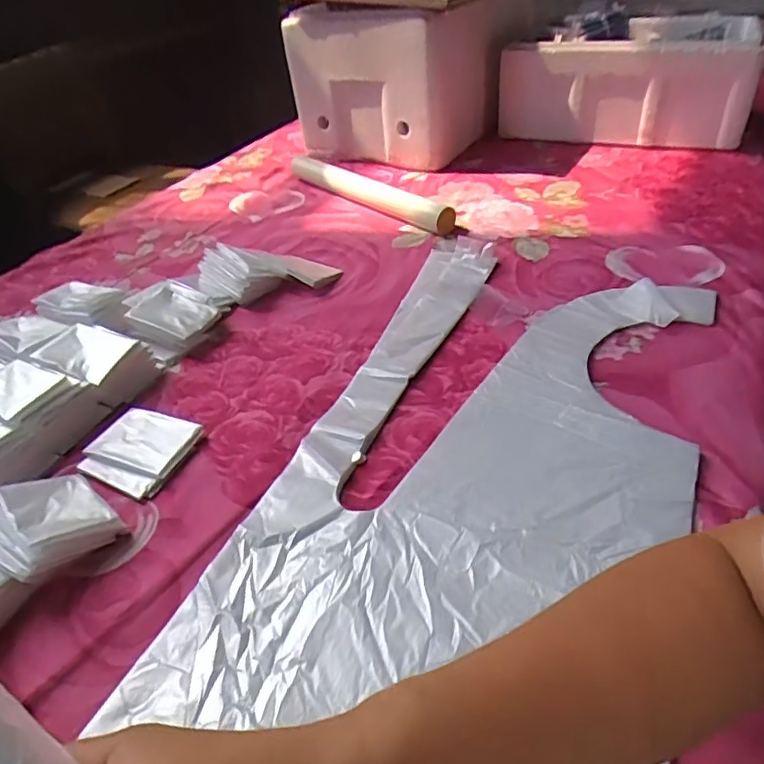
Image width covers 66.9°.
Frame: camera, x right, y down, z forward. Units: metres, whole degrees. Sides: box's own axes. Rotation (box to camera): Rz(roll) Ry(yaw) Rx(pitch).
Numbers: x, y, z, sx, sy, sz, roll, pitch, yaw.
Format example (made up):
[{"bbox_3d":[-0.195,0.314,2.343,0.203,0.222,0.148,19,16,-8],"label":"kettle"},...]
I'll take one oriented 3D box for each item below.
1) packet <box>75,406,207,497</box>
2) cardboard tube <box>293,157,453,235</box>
[{"bbox_3d":[-0.216,0.056,0.515,0.087,0.009,0.080,14,43,21],"label":"packet"},{"bbox_3d":[-0.032,-0.303,0.914,0.360,0.042,0.042,30,51,35],"label":"cardboard tube"}]

